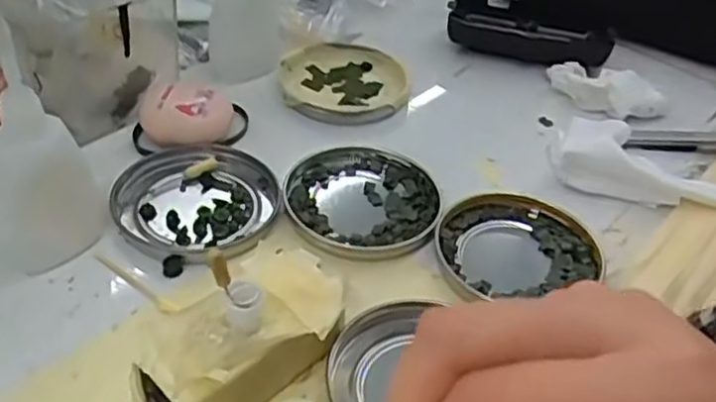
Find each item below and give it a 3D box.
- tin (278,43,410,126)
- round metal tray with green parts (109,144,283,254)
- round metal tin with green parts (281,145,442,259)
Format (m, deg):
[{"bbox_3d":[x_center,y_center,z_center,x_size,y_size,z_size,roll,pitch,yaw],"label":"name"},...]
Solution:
[{"bbox_3d":[-0.009,-0.075,0.458,0.078,0.012,0.076,4,41,-4],"label":"tin"},{"bbox_3d":[-0.080,-0.003,0.361,0.074,0.008,0.073,4,41,-4],"label":"round metal tray with green parts"},{"bbox_3d":[0.001,-0.002,0.371,0.077,0.007,0.080,4,41,-4],"label":"round metal tin with green parts"}]

